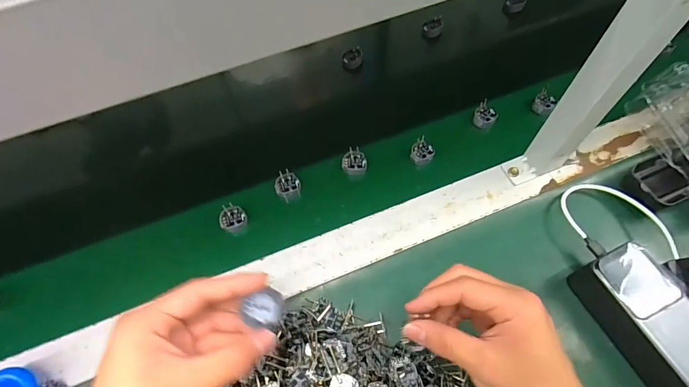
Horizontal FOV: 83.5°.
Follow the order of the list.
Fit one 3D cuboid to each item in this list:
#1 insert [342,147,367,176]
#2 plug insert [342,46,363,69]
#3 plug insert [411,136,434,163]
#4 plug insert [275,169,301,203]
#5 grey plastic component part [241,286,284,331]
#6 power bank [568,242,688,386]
[{"bbox_3d":[0.012,-0.037,0.460,0.028,0.023,0.027,-6,63,0],"label":"insert"},{"bbox_3d":[0.011,-0.188,0.536,0.028,0.021,0.023,-2,63,2],"label":"plug insert"},{"bbox_3d":[0.094,-0.049,0.462,0.027,0.025,0.029,-1,63,2],"label":"plug insert"},{"bbox_3d":[-0.066,-0.010,0.450,0.028,0.020,0.029,-24,64,-9],"label":"plug insert"},{"bbox_3d":[-0.056,0.077,0.263,0.026,0.008,0.026,-1,63,2],"label":"grey plastic component part"},{"bbox_3d":[0.267,0.112,0.333,0.057,0.053,0.128,-22,64,-8],"label":"power bank"}]

